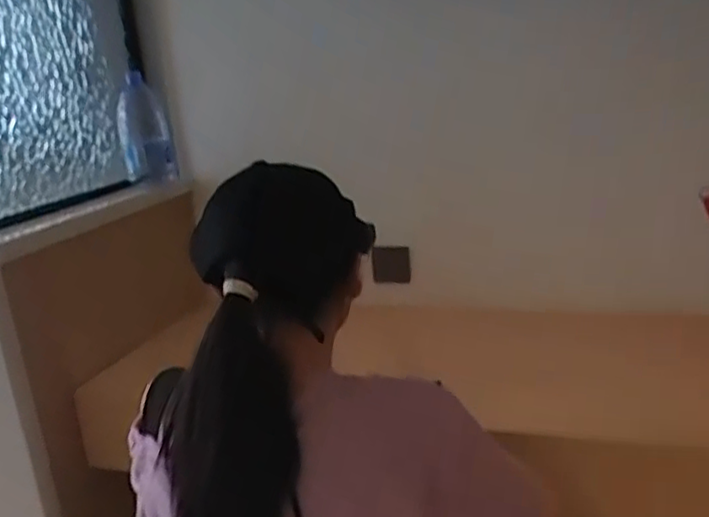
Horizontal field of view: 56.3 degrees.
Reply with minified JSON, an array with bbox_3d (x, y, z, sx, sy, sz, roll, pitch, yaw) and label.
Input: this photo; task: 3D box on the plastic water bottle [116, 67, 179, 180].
[{"bbox_3d":[-0.461,-0.284,1.459,0.090,0.231,0.088,-5,17,-2],"label":"plastic water bottle"}]

